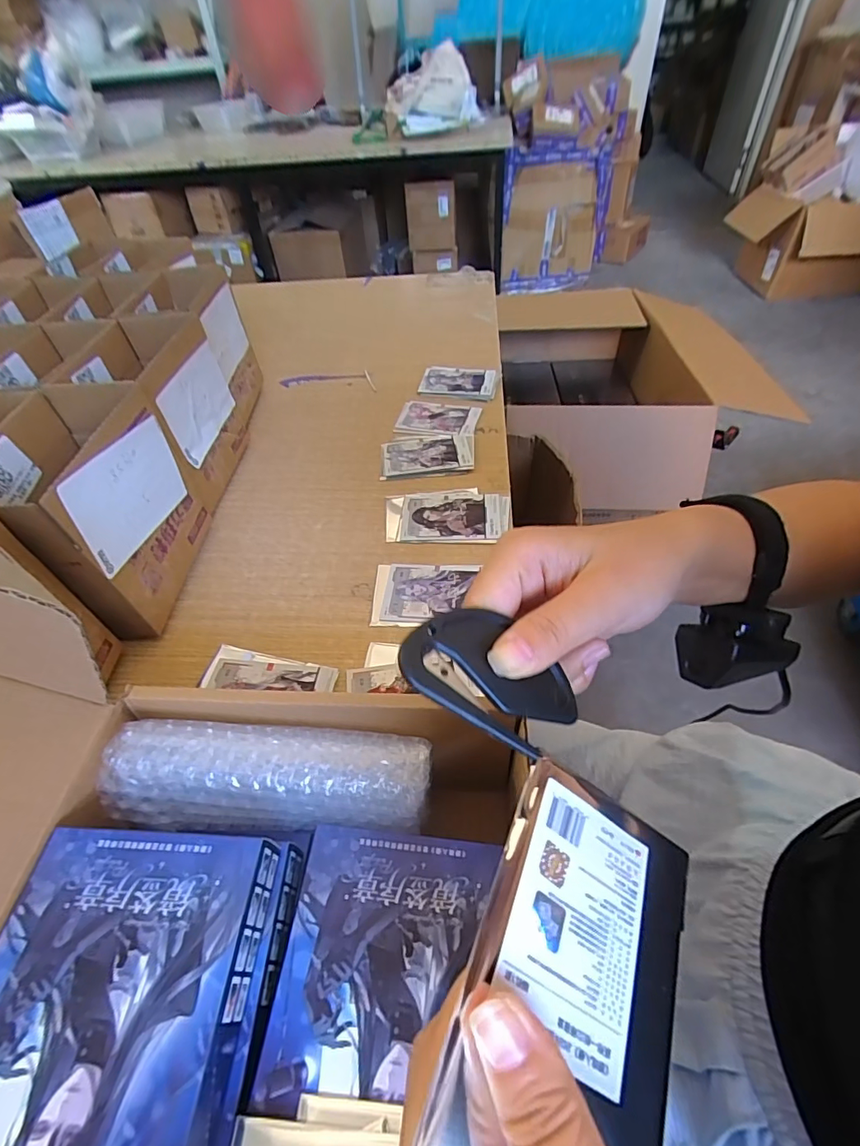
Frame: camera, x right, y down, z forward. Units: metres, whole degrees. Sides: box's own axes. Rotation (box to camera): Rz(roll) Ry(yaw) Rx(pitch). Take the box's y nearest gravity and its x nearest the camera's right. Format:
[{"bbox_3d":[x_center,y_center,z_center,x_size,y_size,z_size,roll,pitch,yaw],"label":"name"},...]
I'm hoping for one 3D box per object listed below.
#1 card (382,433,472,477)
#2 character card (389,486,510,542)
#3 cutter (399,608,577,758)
[{"bbox_3d":[-0.003,-0.141,0.565,0.108,0.006,0.073,-5,48,0],"label":"card"},{"bbox_3d":[0.017,-0.060,0.495,0.126,0.005,0.077,1,48,6],"label":"character card"},{"bbox_3d":[0.022,0.037,0.169,0.067,0.004,0.040,33,52,-11],"label":"cutter"}]

